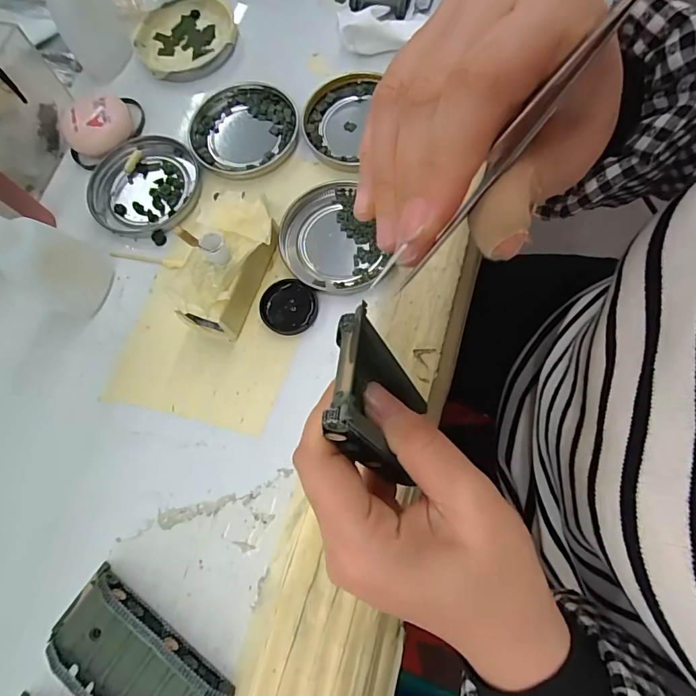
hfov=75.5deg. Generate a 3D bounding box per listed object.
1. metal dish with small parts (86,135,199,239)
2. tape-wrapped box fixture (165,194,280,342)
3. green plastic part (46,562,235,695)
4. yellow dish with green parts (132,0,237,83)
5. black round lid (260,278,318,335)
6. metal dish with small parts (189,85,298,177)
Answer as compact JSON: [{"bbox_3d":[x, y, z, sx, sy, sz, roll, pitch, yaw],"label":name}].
[{"bbox_3d":[-0.146,-0.116,0.323,0.079,0.010,0.075,-2,71,6],"label":"metal dish with small parts"},{"bbox_3d":[-0.075,-0.051,0.275,0.050,0.045,0.087,13,75,9],"label":"tape-wrapped box fixture"},{"bbox_3d":[-0.109,0.160,0.225,0.095,0.016,0.044,32,78,16],"label":"green plastic part"},{"bbox_3d":[-0.130,-0.249,0.362,0.077,0.015,0.079,-2,71,6],"label":"yellow dish with green parts"},{"bbox_3d":[-0.037,-0.026,0.283,0.035,0.008,0.034,-2,71,6],"label":"black round lid"},{"bbox_3d":[-0.076,-0.159,0.328,0.077,0.010,0.076,-2,71,6],"label":"metal dish with small parts"}]

